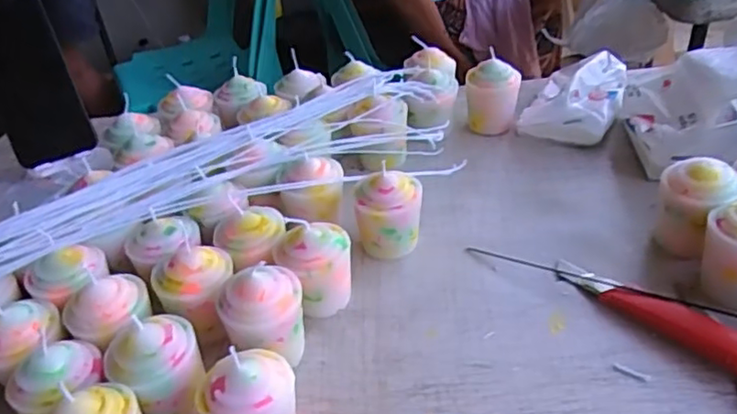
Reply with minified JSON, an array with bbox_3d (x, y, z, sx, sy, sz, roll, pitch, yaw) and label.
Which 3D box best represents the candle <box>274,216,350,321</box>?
[{"bbox_3d":[-0.037,0.048,0.479,0.055,0.070,0.046,-29,43,-26],"label":"candle"}]

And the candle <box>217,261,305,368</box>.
[{"bbox_3d":[-0.072,0.077,0.437,0.054,0.074,0.051,-4,38,3],"label":"candle"}]

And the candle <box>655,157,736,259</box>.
[{"bbox_3d":[0.256,0.002,0.491,0.054,0.073,0.056,28,49,36],"label":"candle"}]

